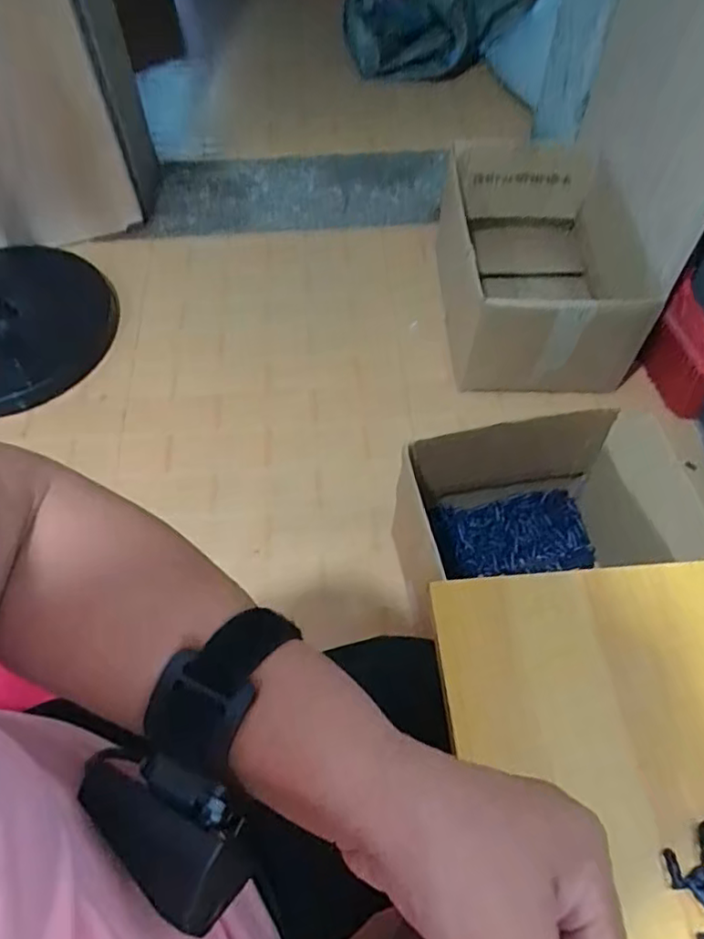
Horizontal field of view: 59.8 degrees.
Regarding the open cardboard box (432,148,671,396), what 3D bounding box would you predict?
[{"bbox_3d":[0.329,-0.360,1.092,0.307,0.209,0.404,1,58,1],"label":"open cardboard box"}]

